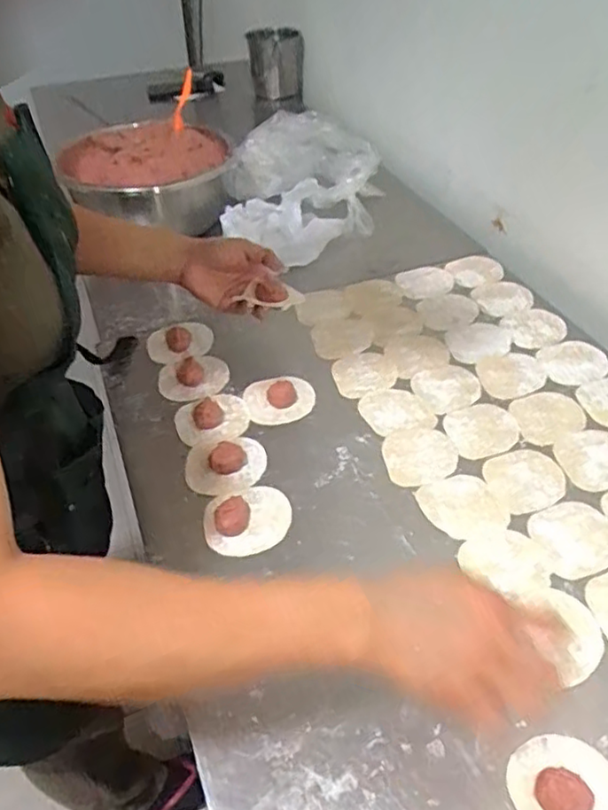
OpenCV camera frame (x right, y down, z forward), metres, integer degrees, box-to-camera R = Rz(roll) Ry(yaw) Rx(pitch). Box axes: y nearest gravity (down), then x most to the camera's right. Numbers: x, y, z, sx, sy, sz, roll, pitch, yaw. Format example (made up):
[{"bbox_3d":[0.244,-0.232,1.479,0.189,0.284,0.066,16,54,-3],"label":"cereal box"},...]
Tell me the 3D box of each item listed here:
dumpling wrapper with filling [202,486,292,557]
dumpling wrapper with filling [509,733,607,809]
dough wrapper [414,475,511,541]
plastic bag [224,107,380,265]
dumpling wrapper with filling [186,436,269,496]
[{"bbox_3d":[-0.056,0.106,0.620,0.085,0.026,0.072,-13,44,-13],"label":"dumpling wrapper with filling"},{"bbox_3d":[0.187,0.268,0.436,0.077,0.017,0.083,-1,42,1],"label":"dumpling wrapper with filling"},{"bbox_3d":[0.157,0.100,0.633,0.077,0.004,0.075,-1,42,1],"label":"dough wrapper"},{"bbox_3d":[0.000,-0.344,1.006,0.224,0.138,0.348,1,42,3],"label":"plastic bag"},{"bbox_3d":[-0.082,0.062,0.671,0.083,0.017,0.068,-10,43,-9],"label":"dumpling wrapper with filling"}]

